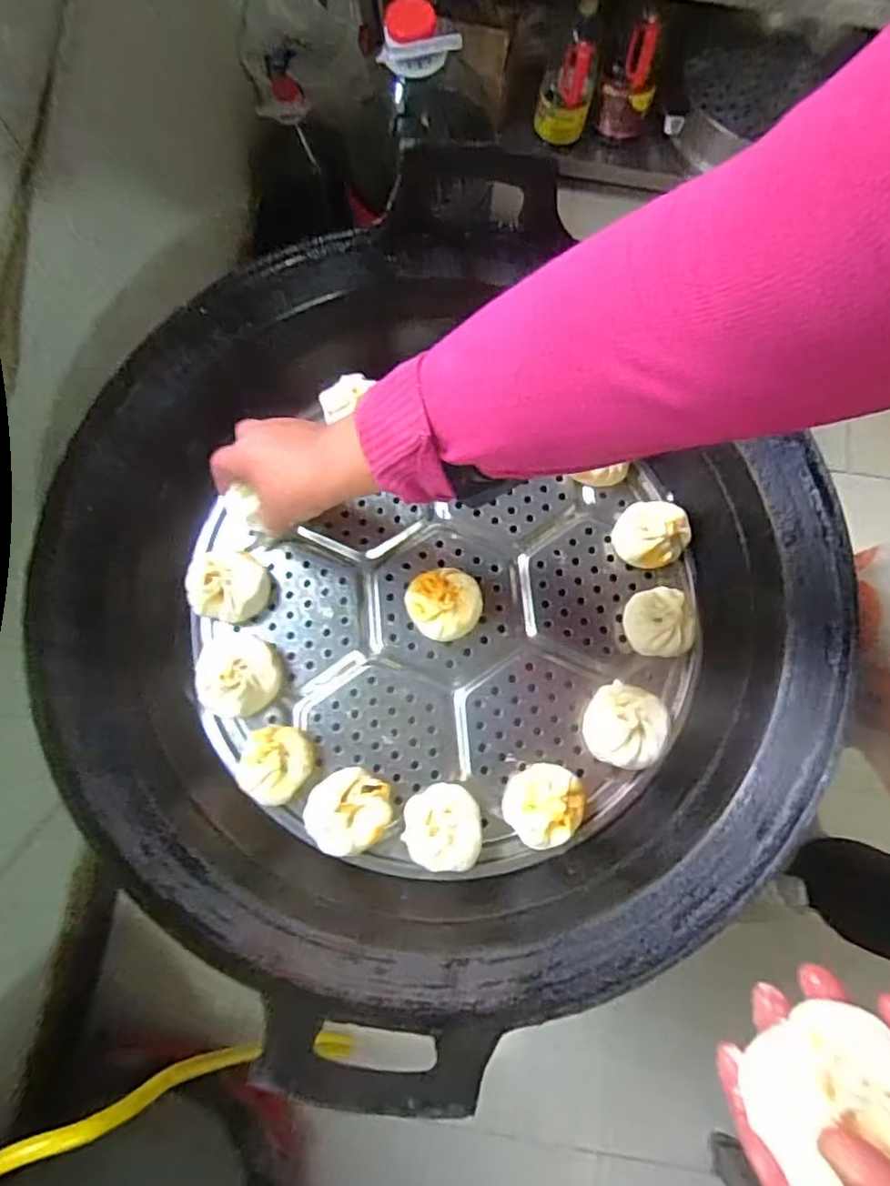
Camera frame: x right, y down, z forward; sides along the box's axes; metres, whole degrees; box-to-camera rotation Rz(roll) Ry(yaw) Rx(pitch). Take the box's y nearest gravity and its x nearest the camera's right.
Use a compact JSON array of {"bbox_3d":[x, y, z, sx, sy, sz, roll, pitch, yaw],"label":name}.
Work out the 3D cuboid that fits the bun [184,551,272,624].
[{"bbox_3d":[-0.186,-0.006,0.547,0.063,0.034,0.057,14,77,3],"label":"bun"}]

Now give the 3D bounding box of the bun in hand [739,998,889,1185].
[{"bbox_3d":[0.152,0.196,0.247,0.059,0.056,0.032,-7,120,-3],"label":"bun in hand"}]

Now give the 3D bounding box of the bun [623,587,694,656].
[{"bbox_3d":[0.181,0.023,0.542,0.058,0.030,0.056,0,77,0],"label":"bun"}]

